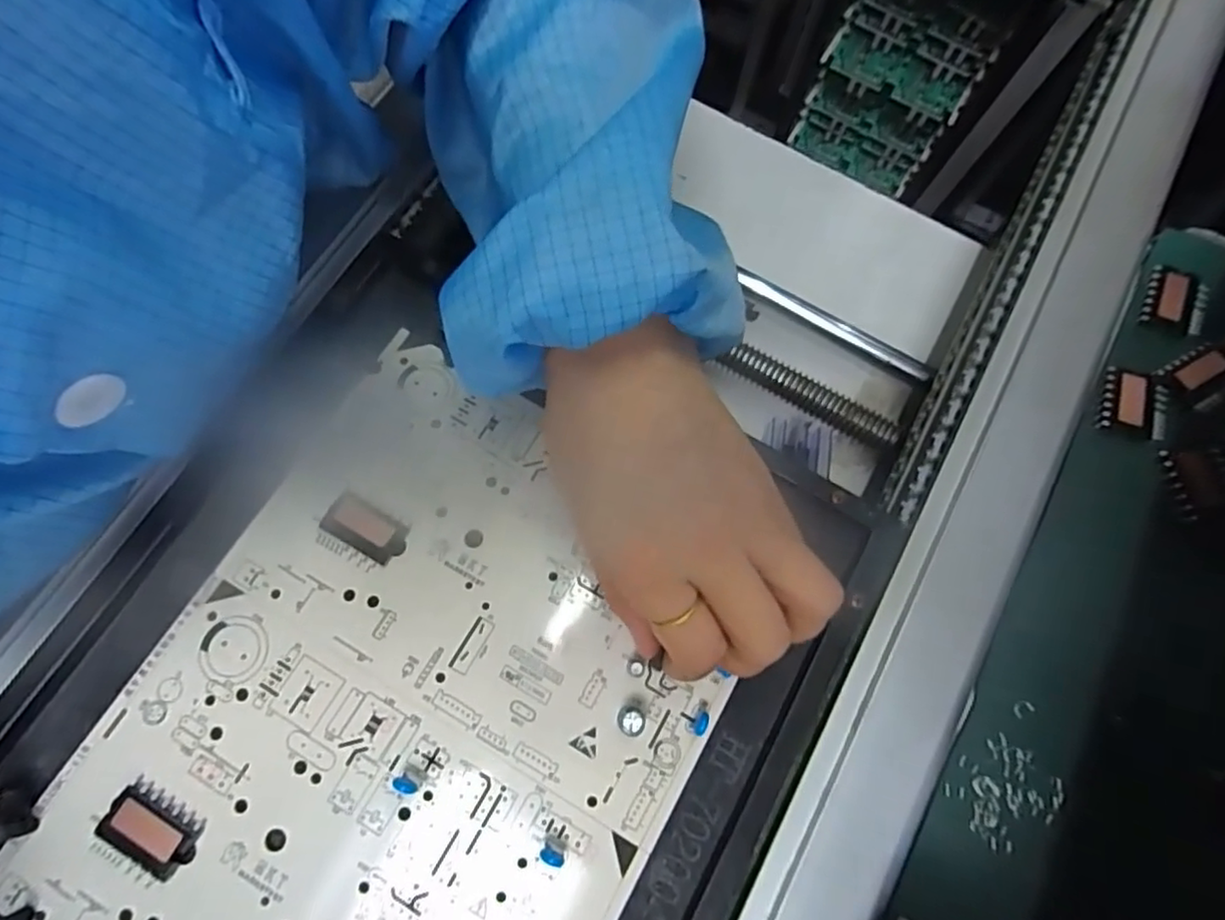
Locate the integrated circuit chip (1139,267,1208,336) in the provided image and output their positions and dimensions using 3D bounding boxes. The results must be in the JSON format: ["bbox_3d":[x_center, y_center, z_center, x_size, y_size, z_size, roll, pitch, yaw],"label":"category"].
[{"bbox_3d":[0.270,-0.077,0.309,0.025,0.007,0.029,22,74,6],"label":"integrated circuit chip"}]

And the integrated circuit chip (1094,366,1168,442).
[{"bbox_3d":[0.238,-0.027,0.294,0.028,0.004,0.032,17,74,4],"label":"integrated circuit chip"}]

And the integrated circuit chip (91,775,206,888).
[{"bbox_3d":[-0.171,0.138,0.237,0.035,0.005,0.028,27,75,7],"label":"integrated circuit chip"}]

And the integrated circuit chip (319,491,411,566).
[{"bbox_3d":[-0.103,0.029,0.271,0.034,0.006,0.019,28,75,7],"label":"integrated circuit chip"}]

